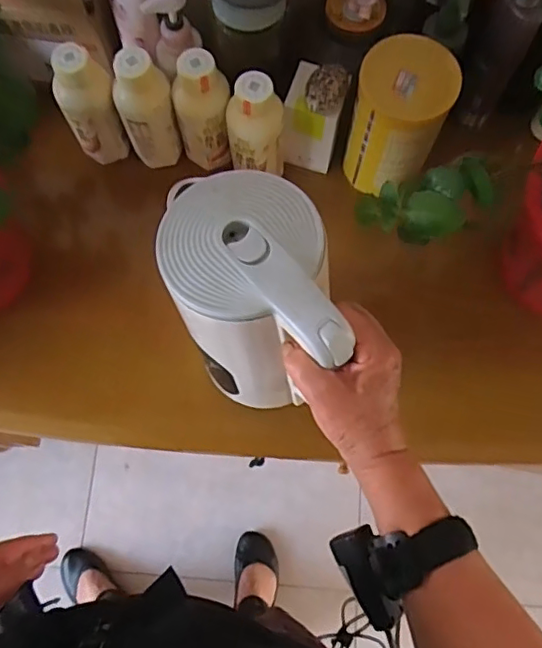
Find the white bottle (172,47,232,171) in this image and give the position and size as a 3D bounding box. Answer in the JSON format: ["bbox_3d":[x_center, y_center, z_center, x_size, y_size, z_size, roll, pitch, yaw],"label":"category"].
[{"bbox_3d":[-0.077,-0.239,0.648,0.062,0.144,0.056,-13,75,-4],"label":"white bottle"}]

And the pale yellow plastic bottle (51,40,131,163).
[{"bbox_3d":[-0.205,-0.246,0.651,0.062,0.152,0.052,-28,77,-8],"label":"pale yellow plastic bottle"}]

